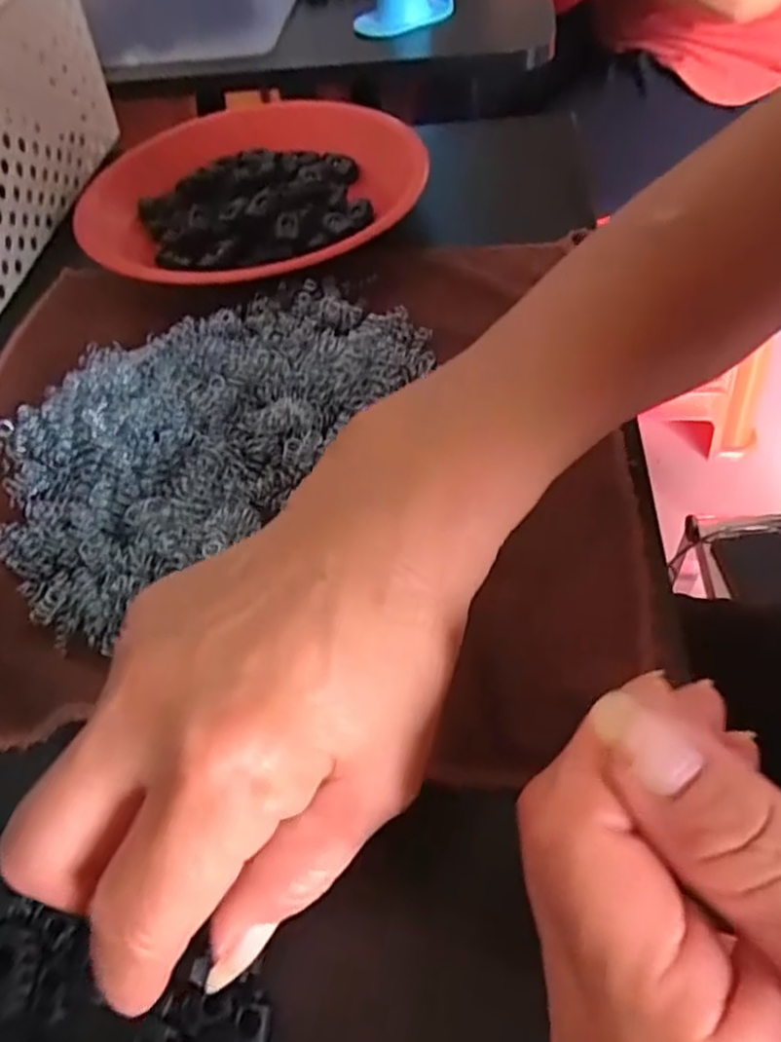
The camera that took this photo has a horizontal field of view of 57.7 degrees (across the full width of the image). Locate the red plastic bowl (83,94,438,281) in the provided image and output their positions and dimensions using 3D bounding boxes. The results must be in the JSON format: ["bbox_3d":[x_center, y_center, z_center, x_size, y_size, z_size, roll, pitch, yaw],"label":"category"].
[{"bbox_3d":[-0.076,-0.195,0.413,0.183,0.041,0.200,-3,53,5],"label":"red plastic bowl"}]

